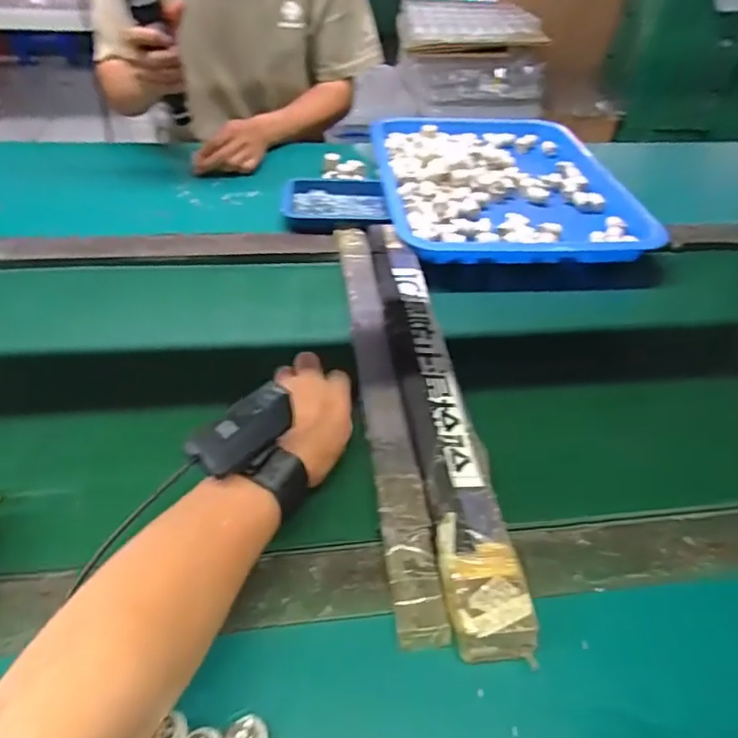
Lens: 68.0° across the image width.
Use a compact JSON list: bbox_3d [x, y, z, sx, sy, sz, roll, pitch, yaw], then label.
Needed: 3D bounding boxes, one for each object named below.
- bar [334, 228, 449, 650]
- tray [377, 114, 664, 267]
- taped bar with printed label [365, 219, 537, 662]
[{"bbox_3d":[0.006,-0.002,0.525,0.035,0.015,0.506,-3,43,-6],"label":"bar"},{"bbox_3d":[0.193,-0.301,0.839,0.355,0.055,0.469,-2,43,-4],"label":"tray"},{"bbox_3d":[0.053,0.004,0.505,0.050,0.023,0.486,-3,43,-6],"label":"taped bar with printed label"}]

